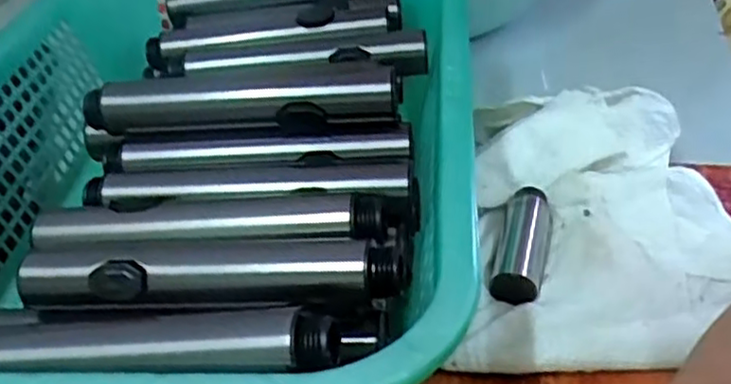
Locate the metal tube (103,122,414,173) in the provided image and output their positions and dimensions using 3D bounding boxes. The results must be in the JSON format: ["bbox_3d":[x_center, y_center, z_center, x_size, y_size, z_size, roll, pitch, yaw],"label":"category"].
[{"bbox_3d":[-0.052,-0.021,0.330,0.147,0.013,0.014,-3,40,5],"label":"metal tube"}]

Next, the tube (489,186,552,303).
[{"bbox_3d":[0.087,0.030,0.384,0.025,0.031,0.080,7,42,16],"label":"tube"}]

